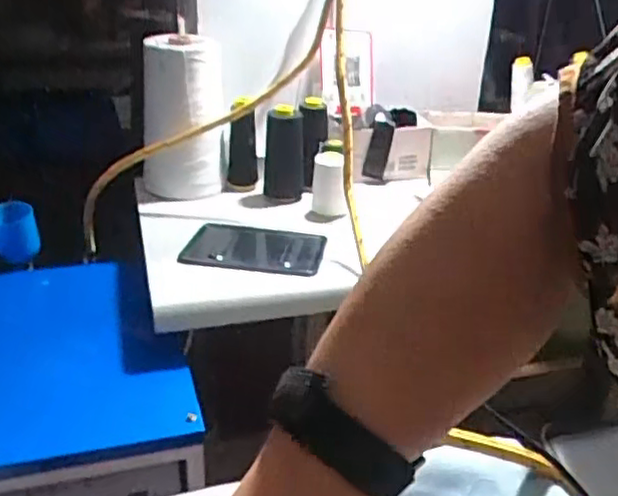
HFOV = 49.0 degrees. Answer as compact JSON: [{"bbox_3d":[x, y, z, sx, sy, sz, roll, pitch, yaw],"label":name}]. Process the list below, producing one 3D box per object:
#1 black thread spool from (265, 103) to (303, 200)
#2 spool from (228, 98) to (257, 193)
[{"bbox_3d":[-0.048,-0.190,1.336,0.077,0.166,0.077,1,26,-1],"label":"black thread spool"},{"bbox_3d":[-0.129,-0.195,1.322,0.056,0.180,0.048,1,26,-2],"label":"spool"}]

